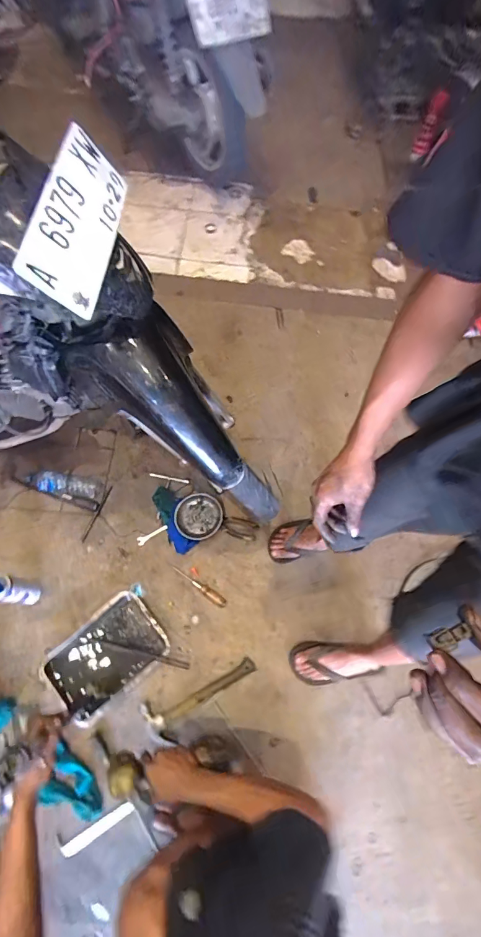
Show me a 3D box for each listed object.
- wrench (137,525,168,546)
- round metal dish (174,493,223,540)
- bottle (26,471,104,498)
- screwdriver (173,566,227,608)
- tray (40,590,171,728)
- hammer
[{"bbox_3d":[-0.274,0.203,1.233,0.101,0.012,0.027,-29,74,-14],"label":"wrench"},{"bbox_3d":[-0.131,0.150,1.242,0.146,0.023,0.140,0,66,0],"label":"round metal dish"},{"bbox_3d":[-0.564,0.050,1.267,0.255,0.057,0.067,9,69,-1],"label":"bottle"},{"bbox_3d":[-0.122,0.351,1.183,0.189,0.023,0.031,35,71,9],"label":"screwdriver"},{"bbox_3d":[-0.361,0.510,1.076,0.294,0.063,0.200,-40,77,-16],"label":"tray"},{"bbox_3d":[-0.099,0.615,1.066,0.312,0.023,0.110,-24,73,-12],"label":"hammer"}]

